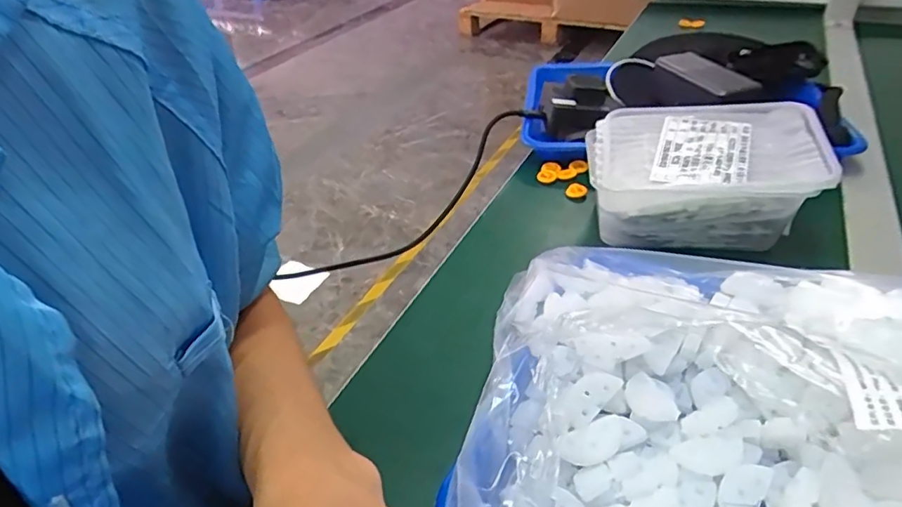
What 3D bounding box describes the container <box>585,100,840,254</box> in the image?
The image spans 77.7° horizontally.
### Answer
[{"bbox_3d":[0.212,-0.068,0.480,0.178,0.079,0.121,5,38,11],"label":"container"}]

